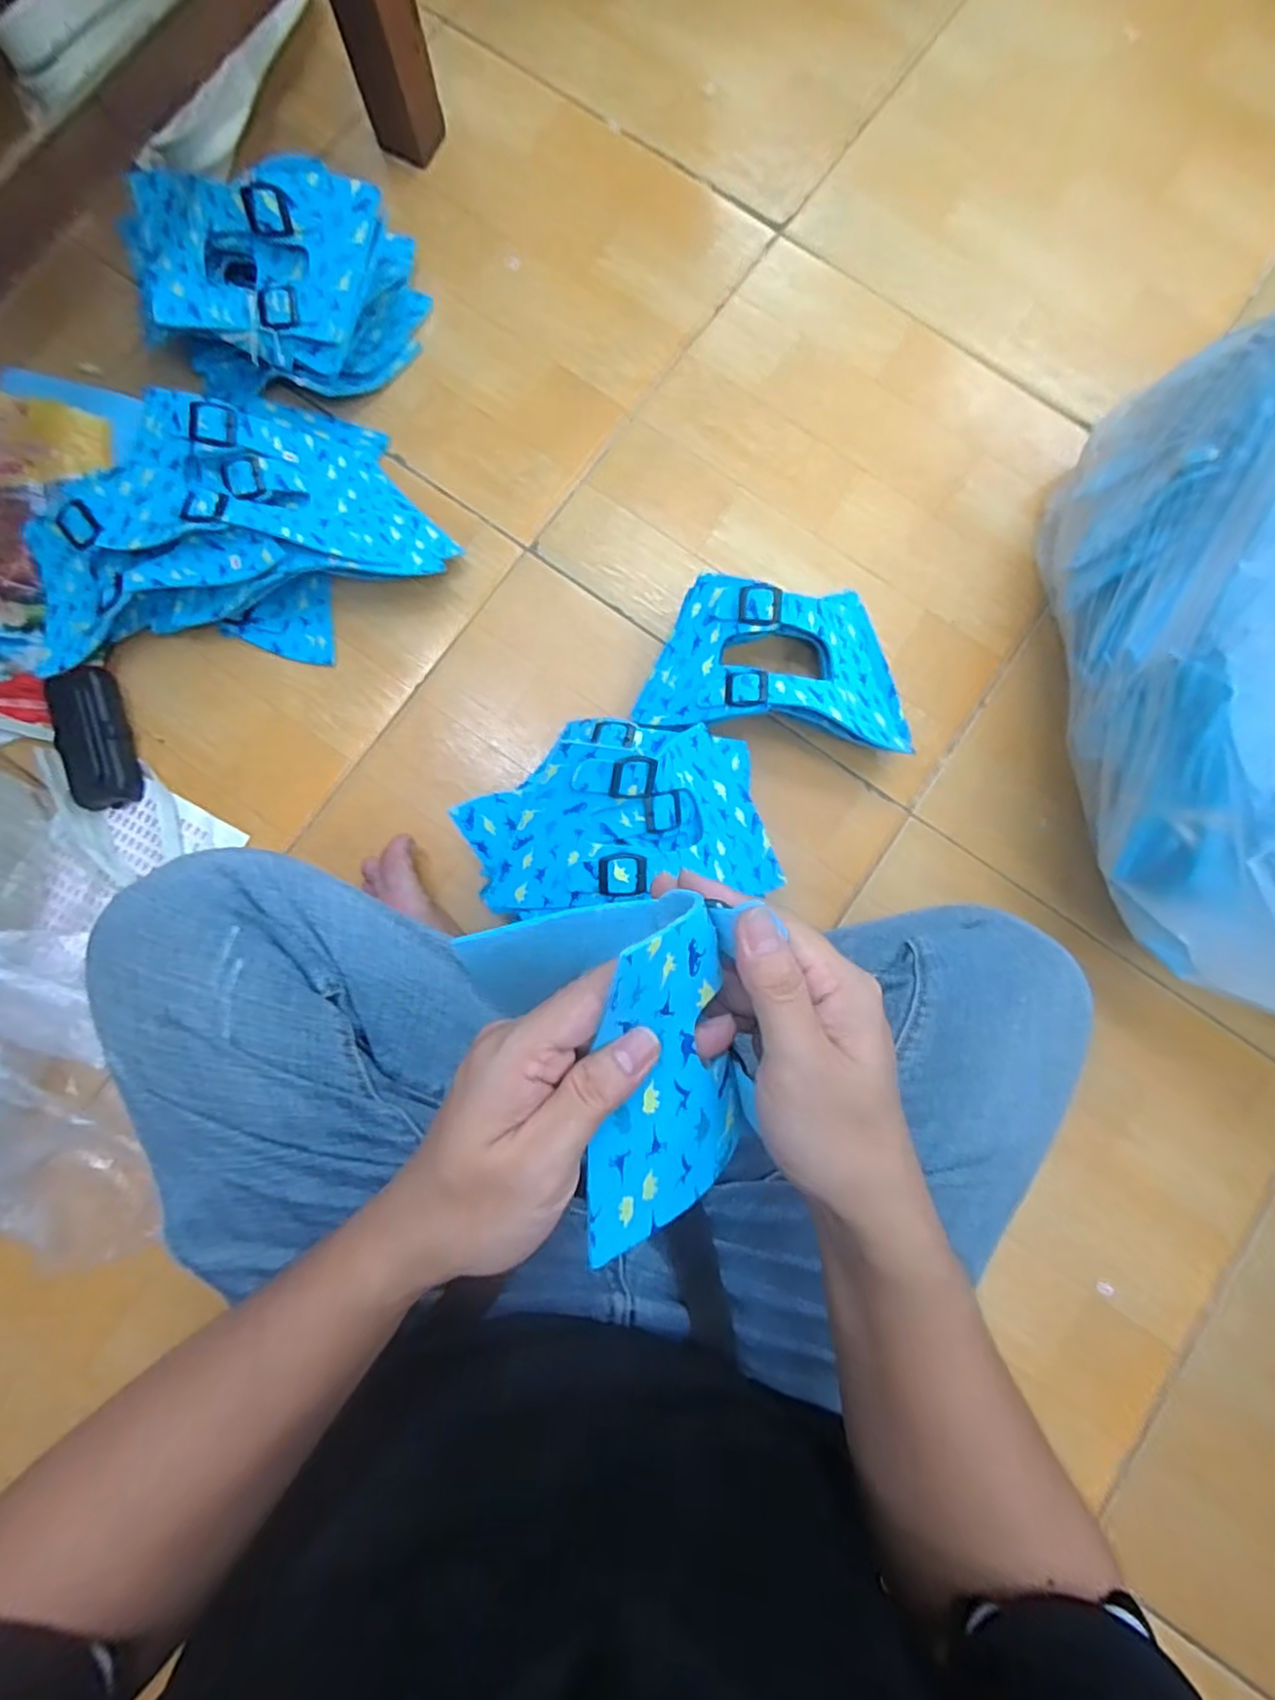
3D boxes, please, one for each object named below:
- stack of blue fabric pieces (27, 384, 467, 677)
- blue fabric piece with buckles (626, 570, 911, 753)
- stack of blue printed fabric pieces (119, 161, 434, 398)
[{"bbox_3d":[-0.340,-0.250,0.554,0.321,0.083,0.220,-32,84,-5],"label":"stack of blue fabric pieces"},{"bbox_3d":[0.116,-0.153,0.557,0.222,0.074,0.147,4,82,-1],"label":"blue fabric piece with buckles"},{"bbox_3d":[-0.289,-0.463,0.570,0.201,0.118,0.149,-11,82,-3],"label":"stack of blue printed fabric pieces"}]

